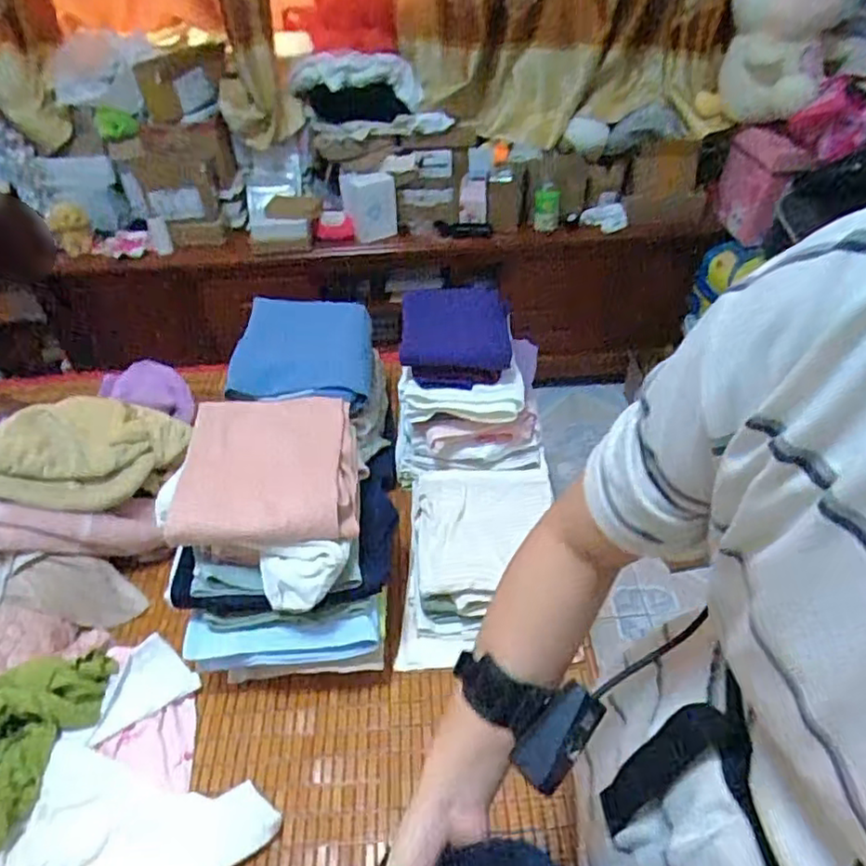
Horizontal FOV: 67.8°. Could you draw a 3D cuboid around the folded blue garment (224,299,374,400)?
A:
[{"bbox_3d":[-0.235,-0.154,1.193,0.263,0.180,0.031,-1,13,-28],"label":"folded blue garment"}]

